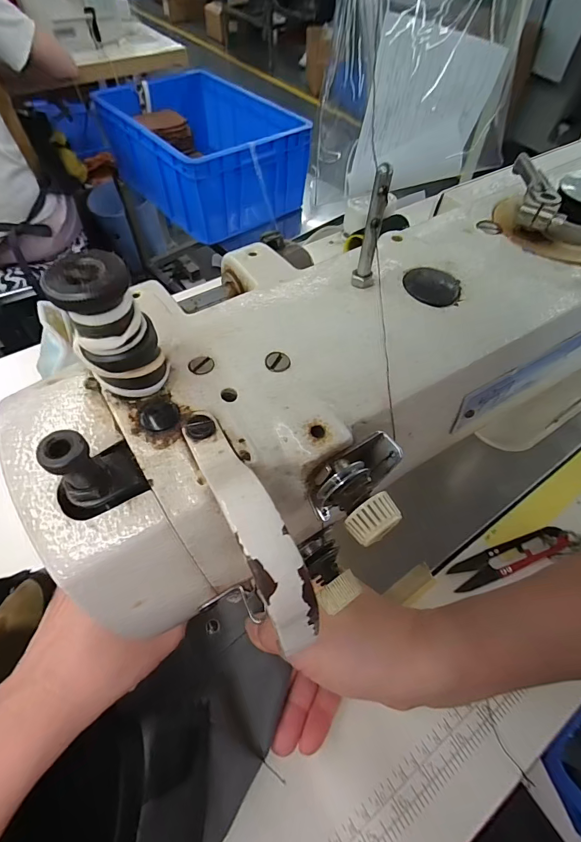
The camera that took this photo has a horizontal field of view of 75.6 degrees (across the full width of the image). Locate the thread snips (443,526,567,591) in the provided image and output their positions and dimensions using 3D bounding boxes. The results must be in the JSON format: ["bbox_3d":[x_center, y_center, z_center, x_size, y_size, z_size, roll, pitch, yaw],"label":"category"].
[{"bbox_3d":[0.179,0.111,0.305,0.107,0.007,0.021,-17,59,-13],"label":"thread snips"}]

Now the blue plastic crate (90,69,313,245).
[{"bbox_3d":[-0.249,-0.786,1.086,0.393,0.190,0.596,-35,64,-22],"label":"blue plastic crate"}]

